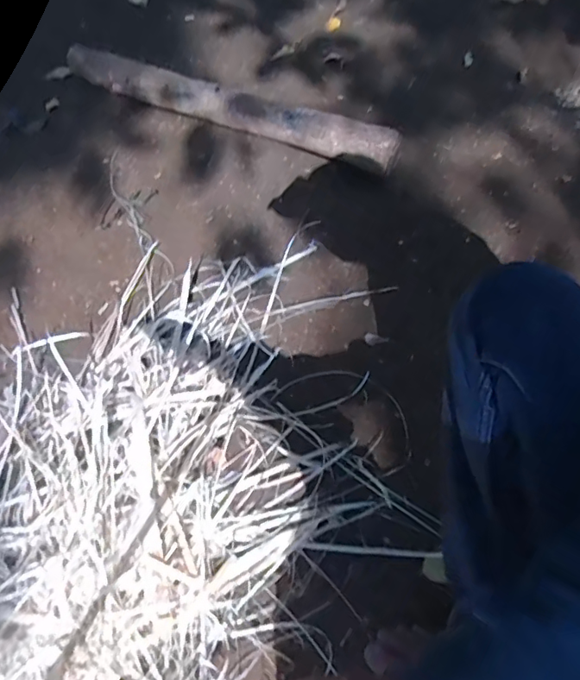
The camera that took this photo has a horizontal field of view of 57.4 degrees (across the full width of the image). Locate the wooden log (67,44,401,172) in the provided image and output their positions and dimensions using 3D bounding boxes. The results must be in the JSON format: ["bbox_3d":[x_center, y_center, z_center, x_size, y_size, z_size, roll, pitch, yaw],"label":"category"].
[{"bbox_3d":[-0.177,-0.553,1.205,0.926,0.077,0.065,25,59,18],"label":"wooden log"}]

